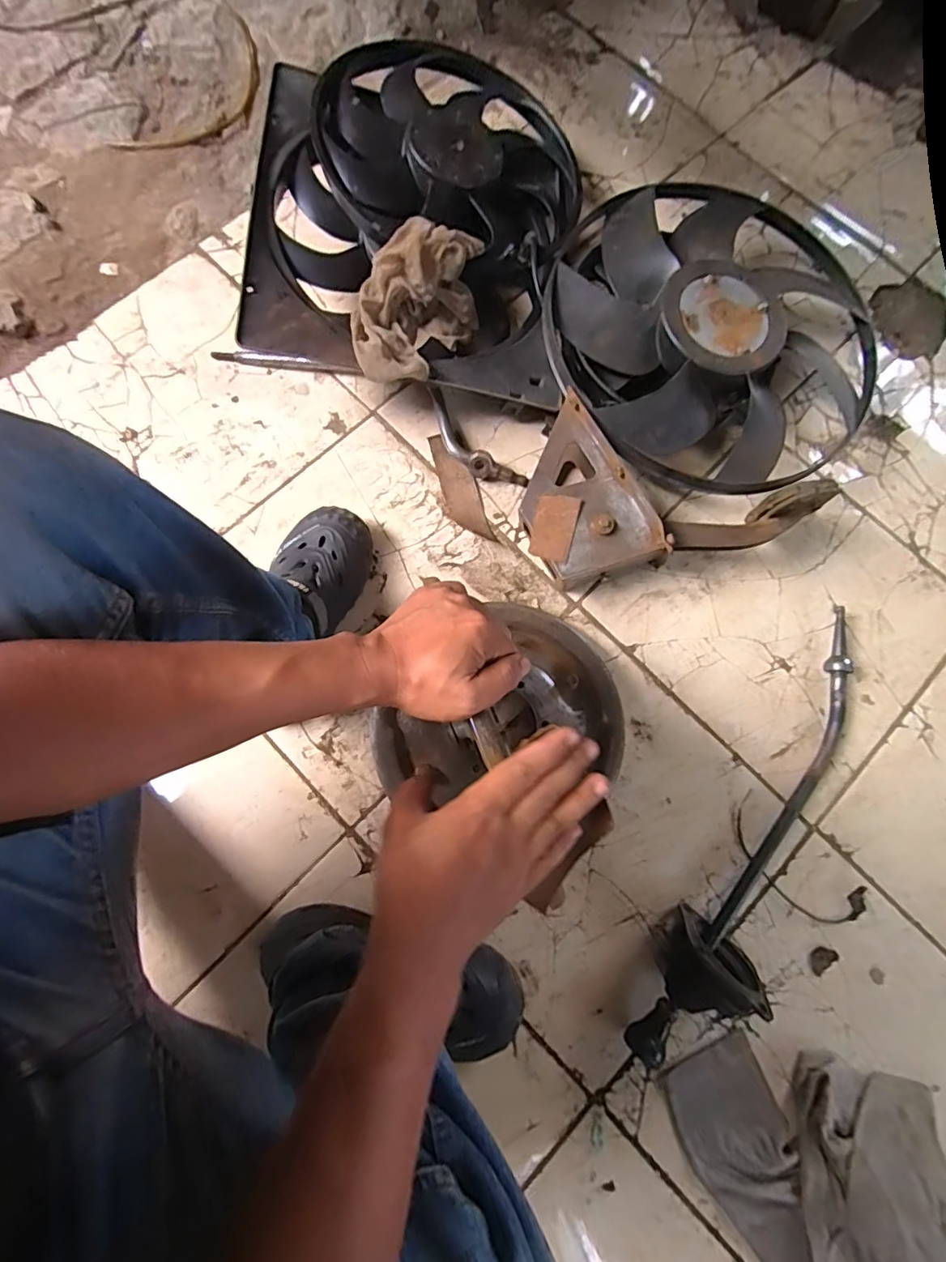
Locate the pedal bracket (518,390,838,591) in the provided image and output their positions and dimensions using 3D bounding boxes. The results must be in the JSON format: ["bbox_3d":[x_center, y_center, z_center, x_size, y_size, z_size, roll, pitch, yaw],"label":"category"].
[{"bbox_3d":[0.242,-0.196,0.705,0.358,0.106,0.223,-9,78,0],"label":"pedal bracket"}]

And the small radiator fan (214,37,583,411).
[{"bbox_3d":[-0.074,-0.584,0.752,0.426,0.145,0.530,7,77,0],"label":"small radiator fan"}]

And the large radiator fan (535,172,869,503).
[{"bbox_3d":[0.339,-0.409,0.757,0.478,0.115,0.456,6,79,2],"label":"large radiator fan"}]

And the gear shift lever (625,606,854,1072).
[{"bbox_3d":[0.357,0.233,0.628,0.099,0.091,0.586,29,80,7],"label":"gear shift lever"}]

